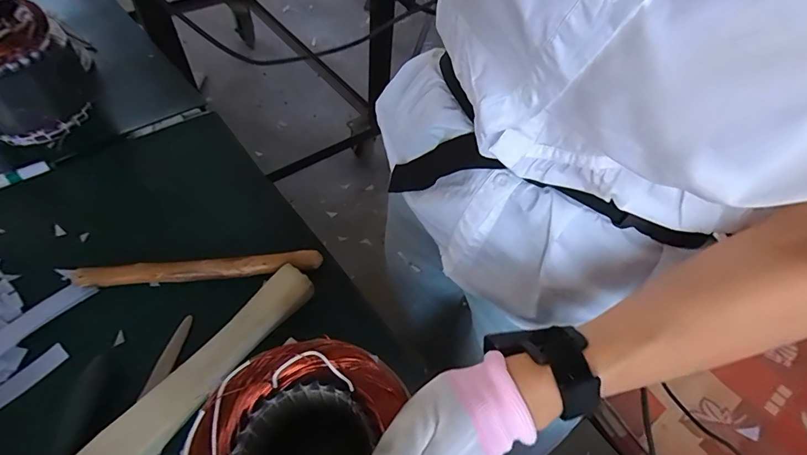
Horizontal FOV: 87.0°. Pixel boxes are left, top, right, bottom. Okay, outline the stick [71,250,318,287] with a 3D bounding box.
[{"bbox_3d":[-0.213,0.043,0.453,0.241,0.022,0.019,-5,54,-10],"label":"stick"}]

